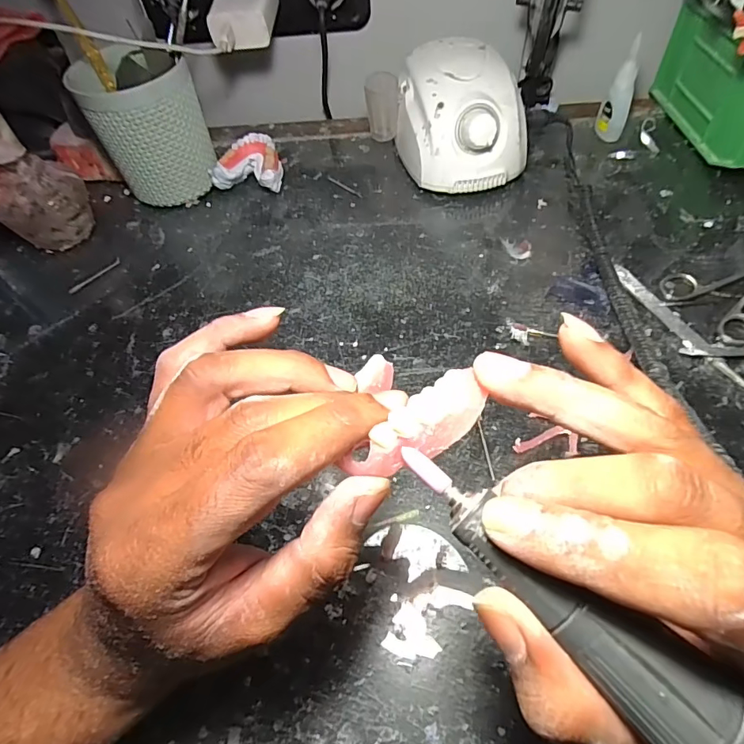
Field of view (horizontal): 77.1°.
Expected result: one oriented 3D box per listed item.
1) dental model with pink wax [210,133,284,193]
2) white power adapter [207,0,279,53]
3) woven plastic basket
[{"bbox_3d":[-0.117,-0.198,0.452,0.060,0.034,0.051,4,57,8],"label":"dental model with pink wax"},{"bbox_3d":[-0.116,-0.322,0.420,0.052,0.035,0.076,-2,56,4],"label":"white power adapter"},{"bbox_3d":[-0.197,-0.217,0.423,0.092,0.112,0.086,-23,57,-11],"label":"woven plastic basket"}]

